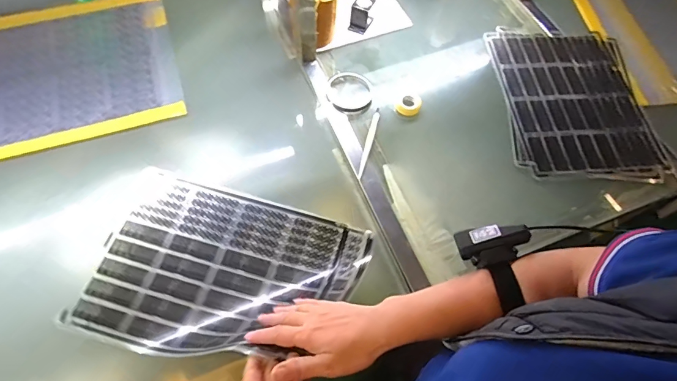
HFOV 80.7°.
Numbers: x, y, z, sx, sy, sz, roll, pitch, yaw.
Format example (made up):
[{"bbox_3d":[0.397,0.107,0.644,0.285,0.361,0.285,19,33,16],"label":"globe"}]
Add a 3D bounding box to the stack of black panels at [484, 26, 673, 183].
[{"bbox_3d":[0.431,-0.172,0.737,0.264,0.012,0.345,1,63,-2],"label":"stack of black panels"}]

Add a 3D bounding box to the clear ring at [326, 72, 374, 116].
[{"bbox_3d":[0.020,-0.175,0.718,0.082,0.014,0.093,10,63,2],"label":"clear ring"}]

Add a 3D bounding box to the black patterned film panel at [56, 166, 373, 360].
[{"bbox_3d":[-0.159,0.100,0.532,0.359,0.086,0.242,16,64,5],"label":"black patterned film panel"}]

